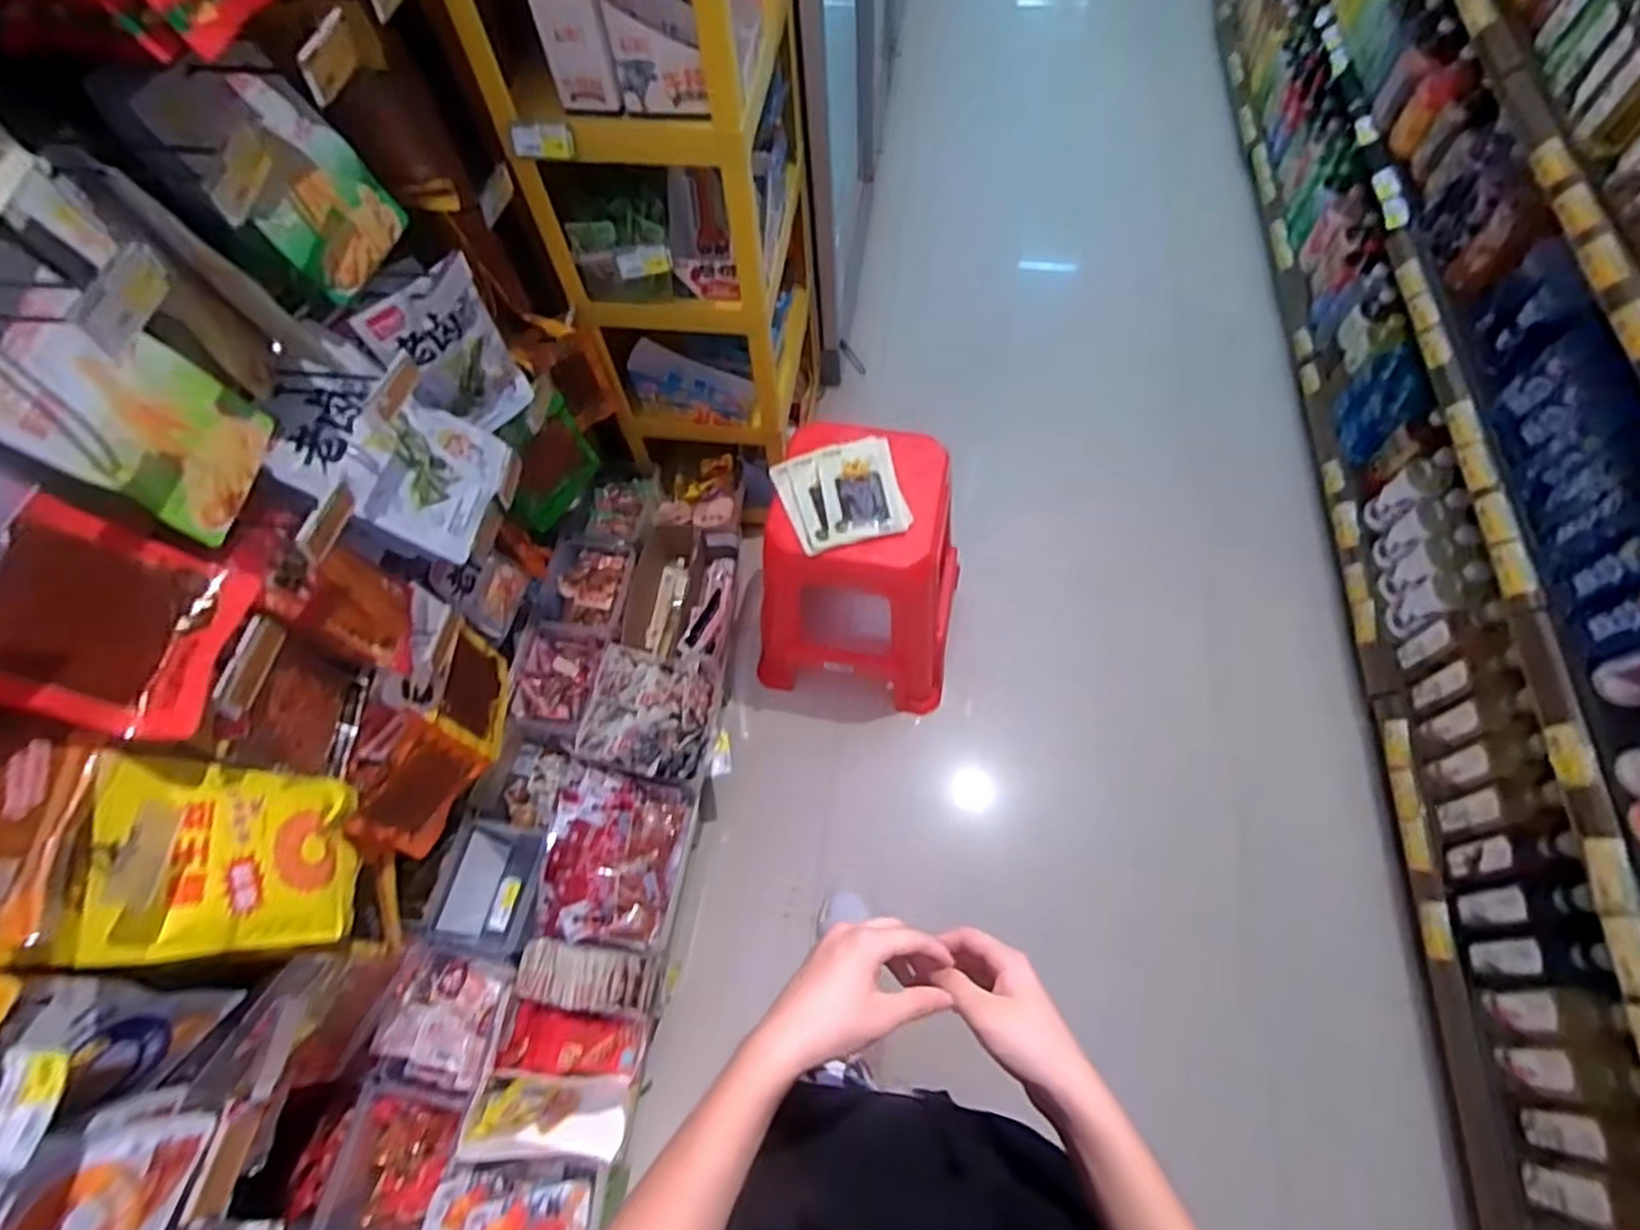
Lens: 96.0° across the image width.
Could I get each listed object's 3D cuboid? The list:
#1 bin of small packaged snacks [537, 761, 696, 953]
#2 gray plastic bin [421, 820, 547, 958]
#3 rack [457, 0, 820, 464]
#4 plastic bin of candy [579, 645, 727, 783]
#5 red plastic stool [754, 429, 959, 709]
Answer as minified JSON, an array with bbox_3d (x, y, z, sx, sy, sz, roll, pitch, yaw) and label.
[{"bbox_3d":[-0.350,0.420,1.284,0.213,0.133,0.287,2,63,4],"label":"bin of small packaged snacks"},{"bbox_3d":[-0.546,0.473,1.269,0.185,0.150,0.214,3,64,5],"label":"gray plastic bin"},{"bbox_3d":[-0.237,-0.766,1.237,0.354,0.972,0.465,4,64,5],"label":"rack"},{"bbox_3d":[-0.308,0.184,1.375,0.231,0.104,0.234,5,64,5],"label":"plastic bin of candy"},{"bbox_3d":[0.087,-0.119,1.474,0.374,0.491,0.380,9,64,8],"label":"red plastic stool"}]

